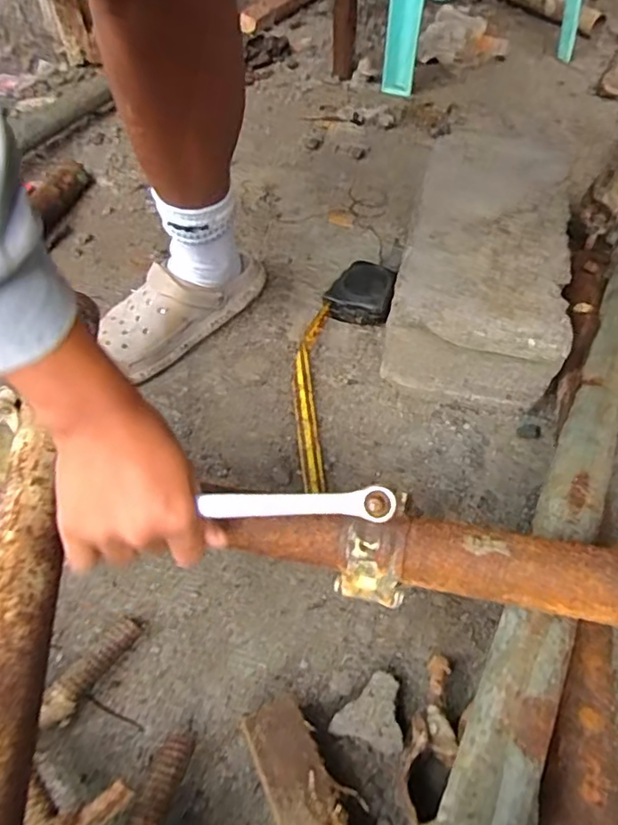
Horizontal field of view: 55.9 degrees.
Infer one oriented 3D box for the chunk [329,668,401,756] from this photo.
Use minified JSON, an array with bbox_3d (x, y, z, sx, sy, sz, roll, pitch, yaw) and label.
[{"bbox_3d":[0.052,0.244,0.481,0.055,0.028,0.055,14,55,13],"label":"chunk"}]

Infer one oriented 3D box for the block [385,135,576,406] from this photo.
[{"bbox_3d":[0.218,-0.185,0.739,0.177,0.127,0.374,11,54,11],"label":"block"}]

